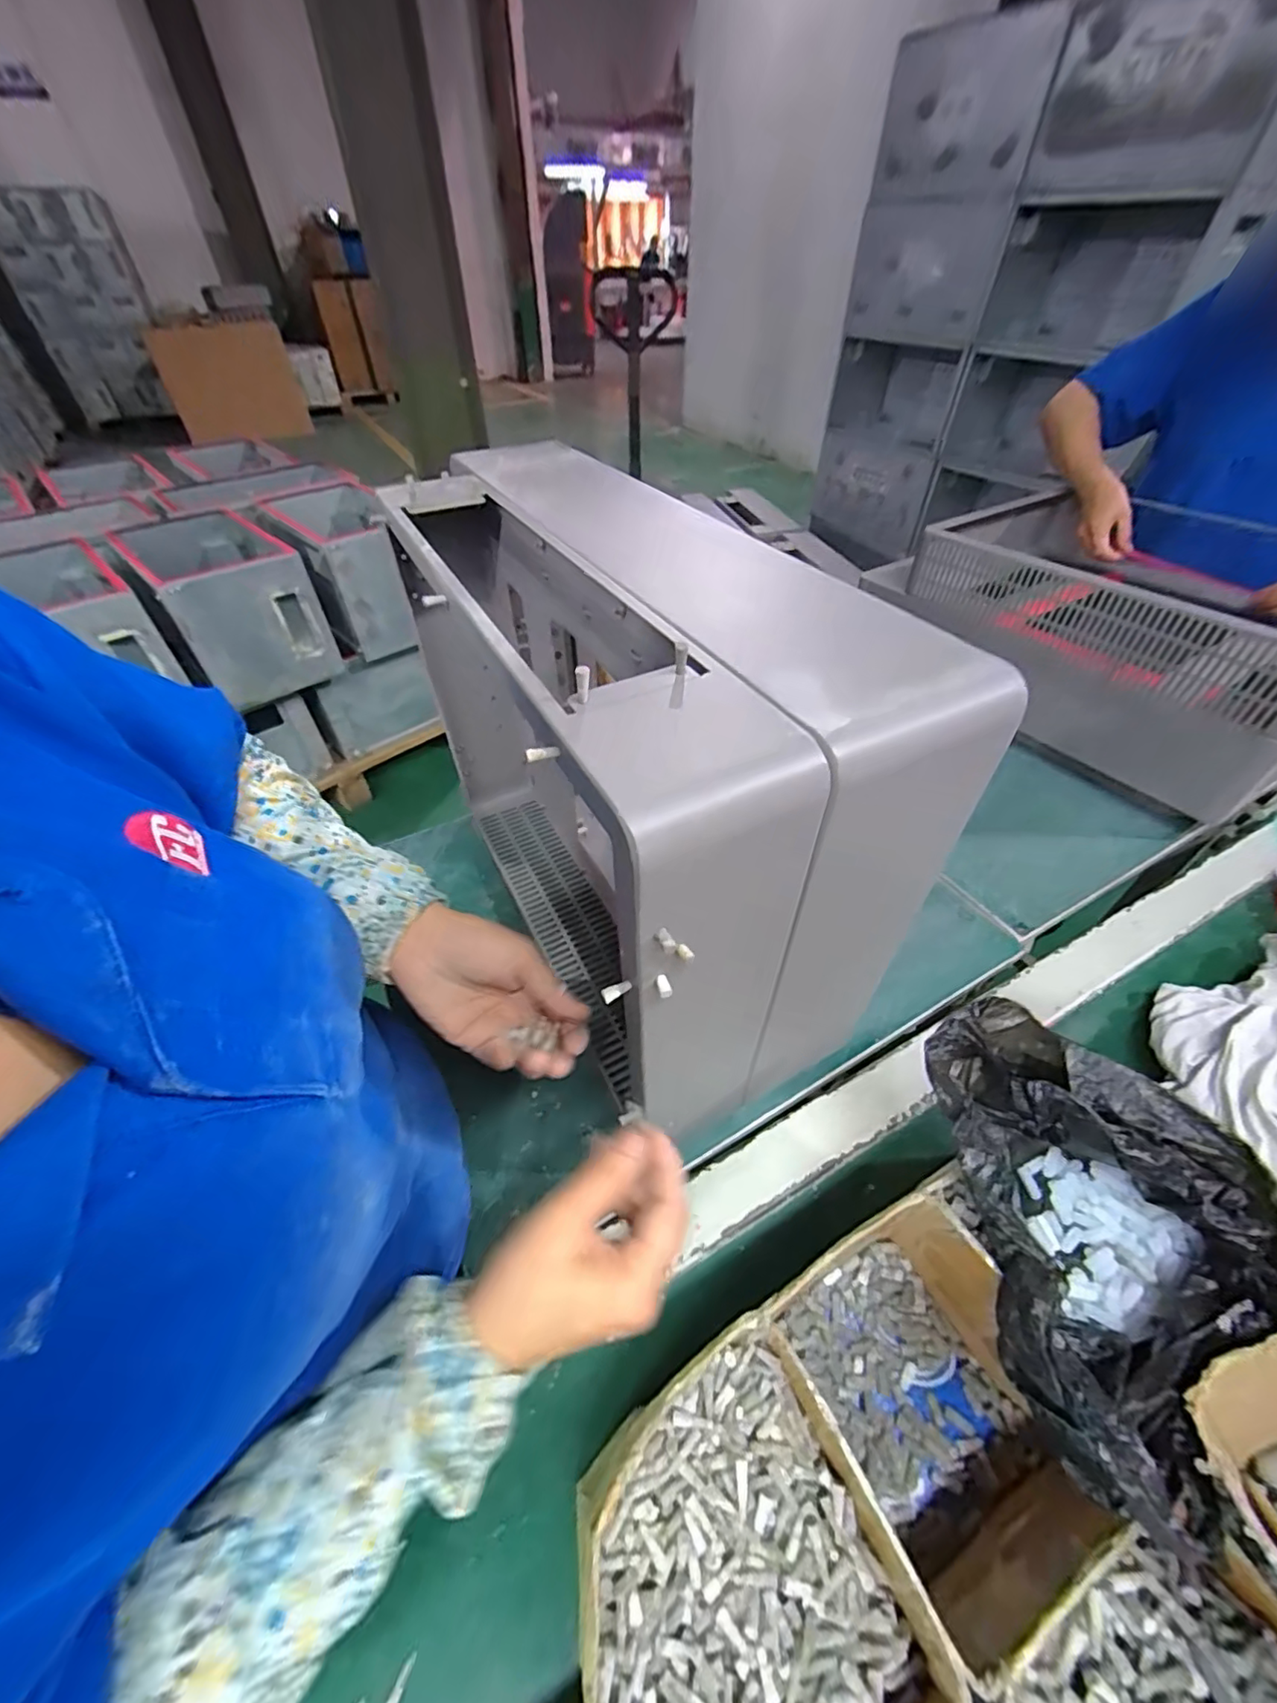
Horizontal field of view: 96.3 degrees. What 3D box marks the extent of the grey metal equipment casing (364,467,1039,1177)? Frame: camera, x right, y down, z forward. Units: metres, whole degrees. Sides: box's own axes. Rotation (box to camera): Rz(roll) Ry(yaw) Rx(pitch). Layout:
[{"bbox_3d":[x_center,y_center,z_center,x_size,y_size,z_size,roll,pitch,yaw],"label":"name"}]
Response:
[{"bbox_3d":[-0.031,-0.065,0.504,0.202,0.380,0.500,-23,50,-19],"label":"grey metal equipment casing"}]

